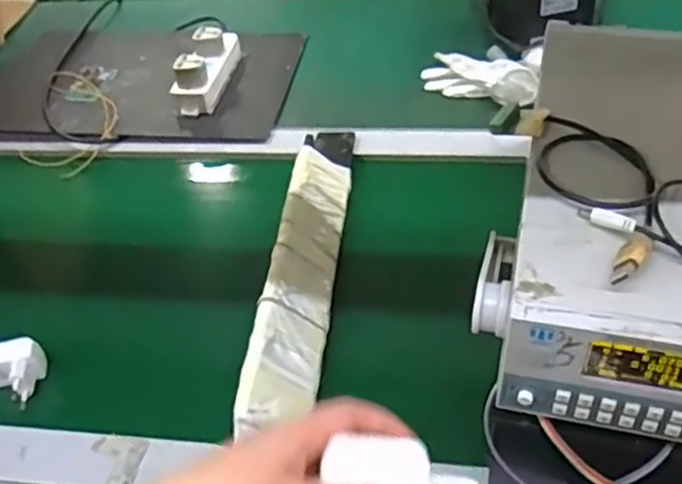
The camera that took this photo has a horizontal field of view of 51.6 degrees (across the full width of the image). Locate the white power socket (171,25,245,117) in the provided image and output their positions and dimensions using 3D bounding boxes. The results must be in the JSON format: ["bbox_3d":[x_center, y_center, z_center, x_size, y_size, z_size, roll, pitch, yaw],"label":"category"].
[{"bbox_3d":[-0.188,-0.245,0.990,0.054,0.068,0.170,3,45,11],"label":"white power socket"}]

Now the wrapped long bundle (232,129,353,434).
[{"bbox_3d":[-0.033,0.008,0.715,0.056,0.050,0.438,1,44,9],"label":"wrapped long bundle"}]

